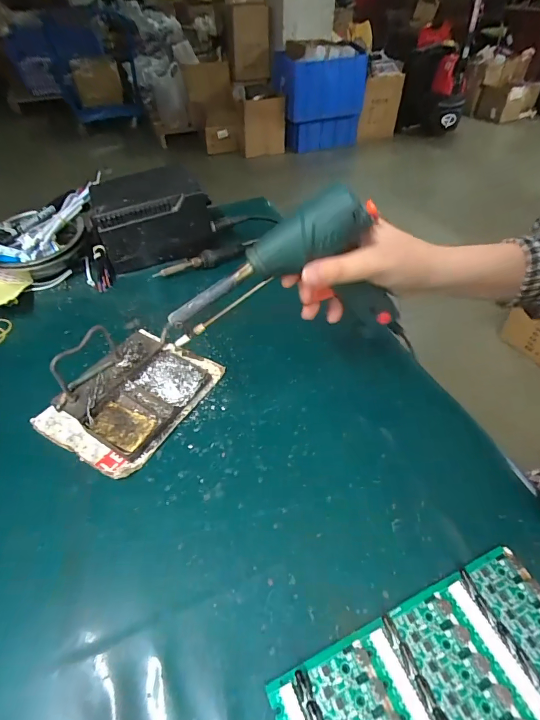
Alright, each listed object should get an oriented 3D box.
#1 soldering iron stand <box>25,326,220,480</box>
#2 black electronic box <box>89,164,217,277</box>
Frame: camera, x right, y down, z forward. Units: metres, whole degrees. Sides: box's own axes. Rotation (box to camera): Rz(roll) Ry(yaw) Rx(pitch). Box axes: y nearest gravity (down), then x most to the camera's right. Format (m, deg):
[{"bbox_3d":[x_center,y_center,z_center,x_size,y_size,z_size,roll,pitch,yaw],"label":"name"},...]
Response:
[{"bbox_3d":[-0.133,0.016,0.353,0.110,0.069,0.144,24,51,22],"label":"soldering iron stand"},{"bbox_3d":[-0.161,-0.197,0.525,0.143,0.101,0.098,-17,48,-16],"label":"black electronic box"}]

